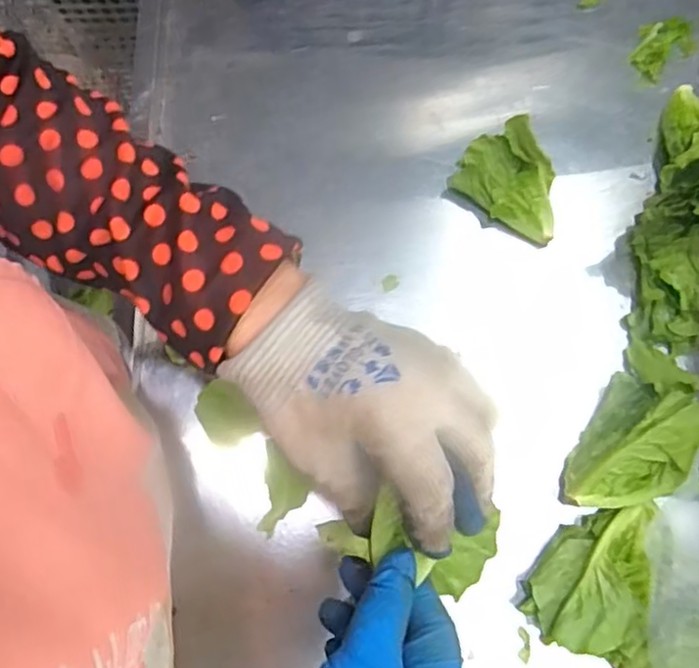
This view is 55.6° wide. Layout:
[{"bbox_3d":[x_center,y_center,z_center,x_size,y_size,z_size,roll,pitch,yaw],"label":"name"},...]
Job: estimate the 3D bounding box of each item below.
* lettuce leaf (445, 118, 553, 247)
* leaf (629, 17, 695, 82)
[{"bbox_3d":[0.127,-0.116,0.504,0.088,0.058,0.051,39,80,10],"label":"lettuce leaf"},{"bbox_3d":[0.262,-0.242,0.554,0.061,0.006,0.041,-38,78,-8],"label":"leaf"}]

